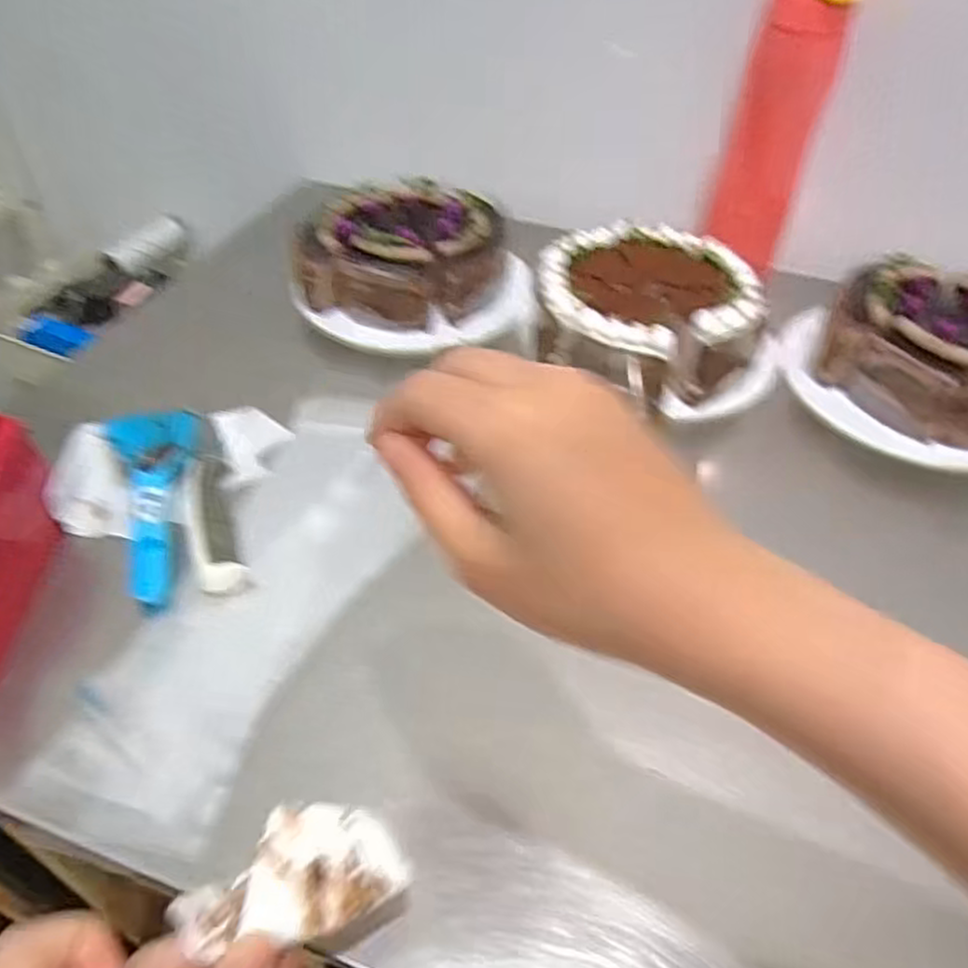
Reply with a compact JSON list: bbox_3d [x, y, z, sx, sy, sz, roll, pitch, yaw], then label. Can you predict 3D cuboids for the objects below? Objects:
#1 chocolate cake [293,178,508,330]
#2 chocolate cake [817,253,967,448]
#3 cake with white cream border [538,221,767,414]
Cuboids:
[{"bbox_3d":[-0.064,-0.206,0.647,0.144,0.068,0.154,1,46,-1],"label":"chocolate cake"},{"bbox_3d":[0.359,-0.101,0.564,0.179,0.065,0.142,23,49,18],"label":"chocolate cake"},{"bbox_3d":[0.131,-0.142,0.592,0.169,0.064,0.166,4,46,1],"label":"cake with white cream border"}]

